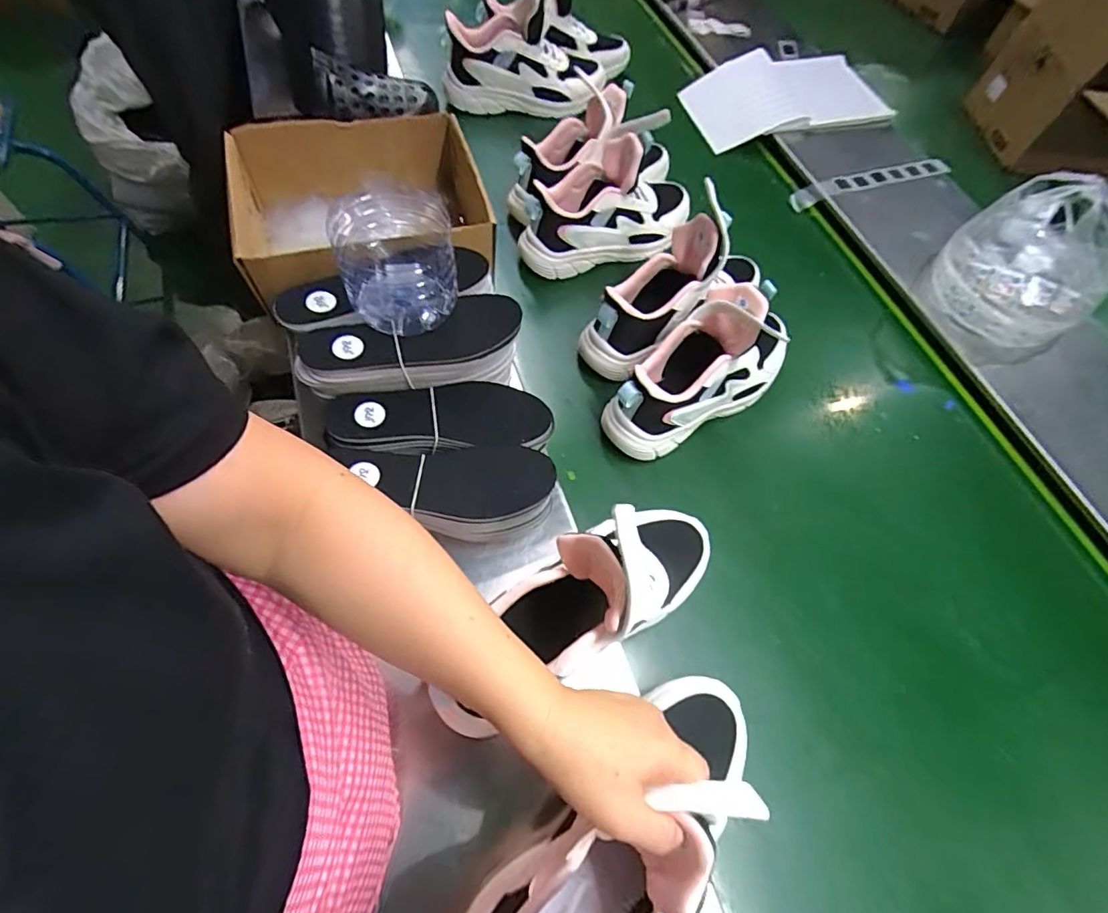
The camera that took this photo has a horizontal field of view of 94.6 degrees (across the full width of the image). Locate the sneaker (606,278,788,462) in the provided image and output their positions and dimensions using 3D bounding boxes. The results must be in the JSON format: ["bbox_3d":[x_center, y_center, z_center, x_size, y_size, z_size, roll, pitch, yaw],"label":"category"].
[{"bbox_3d":[0.171,-0.104,0.567,0.251,0.145,0.088,-30,67,-18],"label":"sneaker"}]

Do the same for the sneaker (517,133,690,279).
[{"bbox_3d":[0.078,-0.349,0.696,0.263,0.120,0.111,-16,63,-12],"label":"sneaker"}]

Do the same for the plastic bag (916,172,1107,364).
[{"bbox_3d":[0.636,-0.256,0.688,0.201,0.155,0.187,-40,71,-22],"label":"plastic bag"}]

